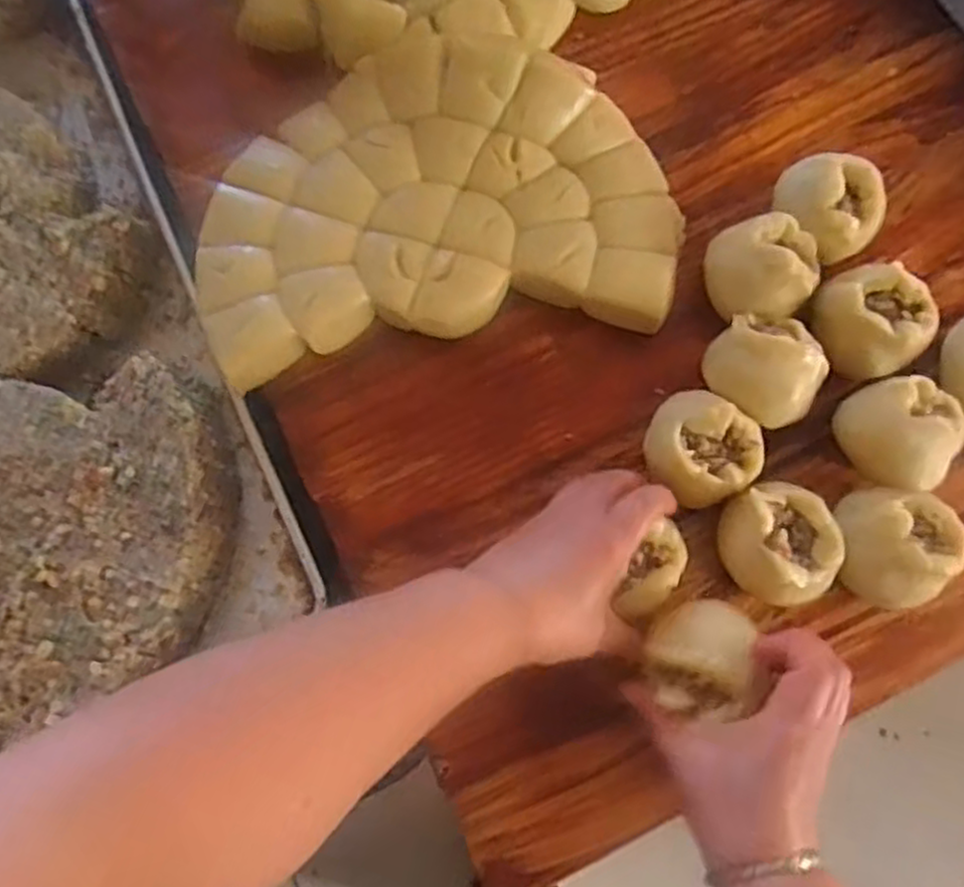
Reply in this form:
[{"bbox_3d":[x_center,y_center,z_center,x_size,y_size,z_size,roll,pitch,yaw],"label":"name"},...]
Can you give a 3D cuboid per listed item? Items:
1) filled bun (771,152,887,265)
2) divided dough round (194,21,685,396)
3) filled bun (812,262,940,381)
[{"bbox_3d":[0.243,-0.165,0.534,0.065,0.063,0.075,-44,80,-8],"label":"filled bun"},{"bbox_3d":[-0.034,-0.173,0.537,0.325,0.073,0.212,-8,77,0],"label":"divided dough round"},{"bbox_3d":[0.264,-0.082,0.517,0.064,0.063,0.073,-37,79,-7],"label":"filled bun"}]

